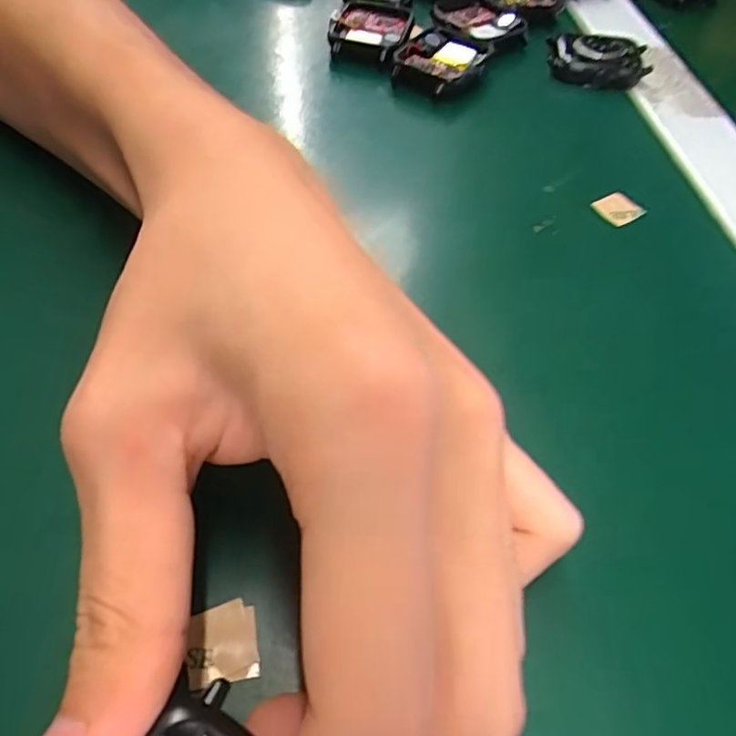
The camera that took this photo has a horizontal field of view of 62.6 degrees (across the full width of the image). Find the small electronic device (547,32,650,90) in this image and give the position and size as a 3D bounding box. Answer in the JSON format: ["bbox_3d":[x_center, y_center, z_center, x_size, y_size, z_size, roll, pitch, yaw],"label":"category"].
[{"bbox_3d":[0.114,-0.152,0.300,0.046,0.014,0.031,13,53,4],"label":"small electronic device"}]

